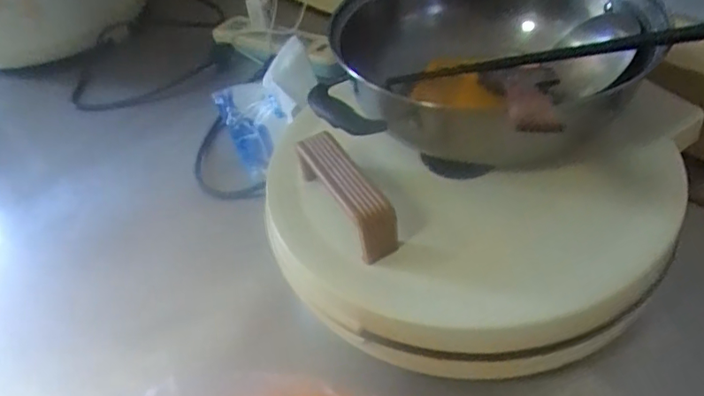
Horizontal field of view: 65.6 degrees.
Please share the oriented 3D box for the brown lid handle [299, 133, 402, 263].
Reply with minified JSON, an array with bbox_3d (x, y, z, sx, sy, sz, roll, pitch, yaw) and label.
[{"bbox_3d":[-0.005,-0.008,0.423,0.029,0.050,0.112,-25,46,-16],"label":"brown lid handle"}]

